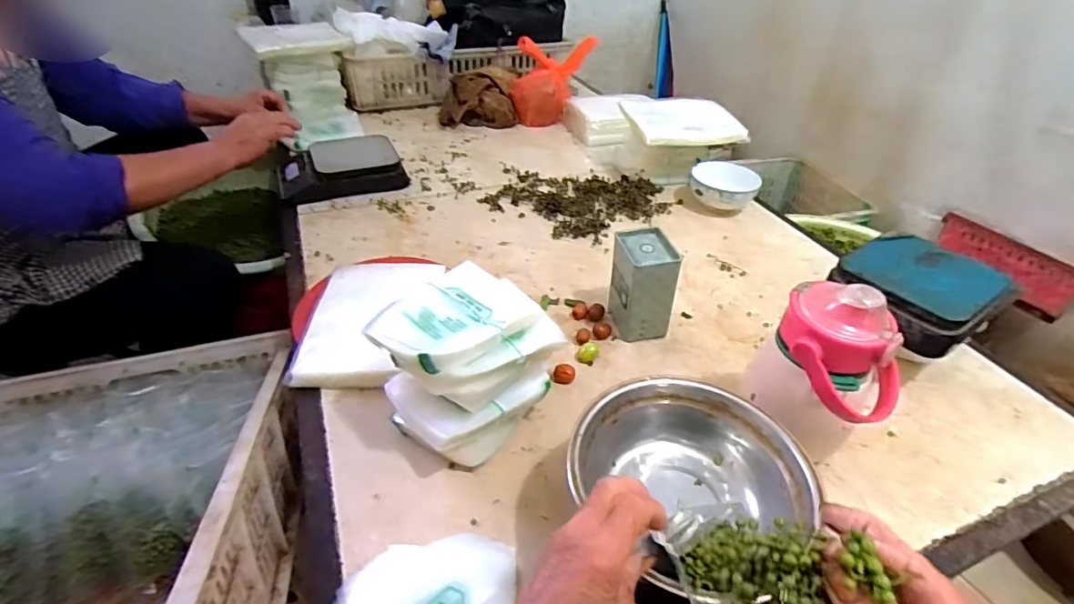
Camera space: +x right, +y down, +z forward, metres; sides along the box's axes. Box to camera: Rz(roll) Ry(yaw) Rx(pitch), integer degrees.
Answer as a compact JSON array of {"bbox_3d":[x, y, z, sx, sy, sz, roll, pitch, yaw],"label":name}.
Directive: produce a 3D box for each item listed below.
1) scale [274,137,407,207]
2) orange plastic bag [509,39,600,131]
[{"bbox_3d":[-0.361,-0.250,0.971,0.223,0.067,0.146,-13,42,-19],"label":"scale"},{"bbox_3d":[0.036,-0.526,1.250,0.186,0.174,0.164,9,40,7],"label":"orange plastic bag"}]

